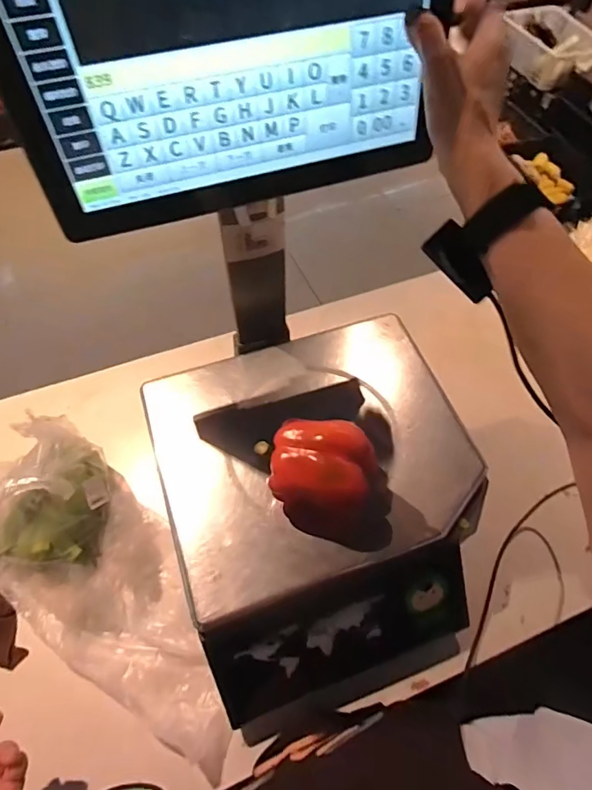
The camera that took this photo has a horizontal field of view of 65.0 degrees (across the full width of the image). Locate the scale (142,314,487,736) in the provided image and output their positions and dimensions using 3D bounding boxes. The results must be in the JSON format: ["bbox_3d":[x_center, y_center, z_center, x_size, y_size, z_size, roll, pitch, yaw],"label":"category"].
[{"bbox_3d":[0.040,0.142,0.573,0.342,0.162,0.389,-18,62,-12],"label":"scale"}]

